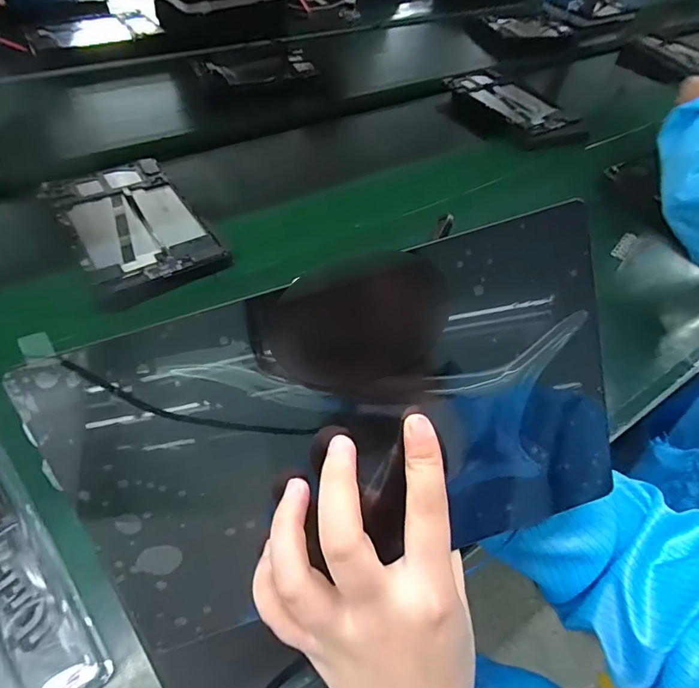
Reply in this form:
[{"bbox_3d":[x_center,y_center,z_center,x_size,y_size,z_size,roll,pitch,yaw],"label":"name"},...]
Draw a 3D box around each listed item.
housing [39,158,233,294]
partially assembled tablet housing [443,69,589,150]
[{"bbox_3d":[-0.275,-0.154,0.582,0.148,0.018,0.247,-28,58,-27],"label":"housing"},{"bbox_3d":[0.321,-0.462,0.887,0.143,0.019,0.278,-25,57,-25],"label":"partially assembled tablet housing"}]

